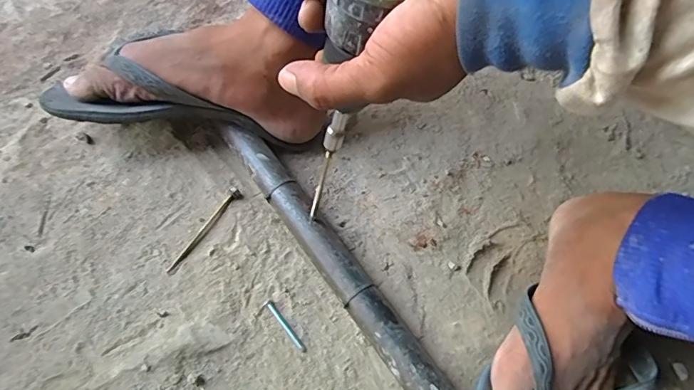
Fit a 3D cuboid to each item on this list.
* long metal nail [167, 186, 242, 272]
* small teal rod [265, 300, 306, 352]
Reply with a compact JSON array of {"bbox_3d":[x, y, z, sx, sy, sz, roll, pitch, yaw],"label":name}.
[{"bbox_3d":[-0.127,0.030,0.416,0.011,0.005,0.095,29,65,12],"label":"long metal nail"},{"bbox_3d":[-0.050,0.106,0.379,0.005,0.004,0.051,-35,70,-19],"label":"small teal rod"}]

